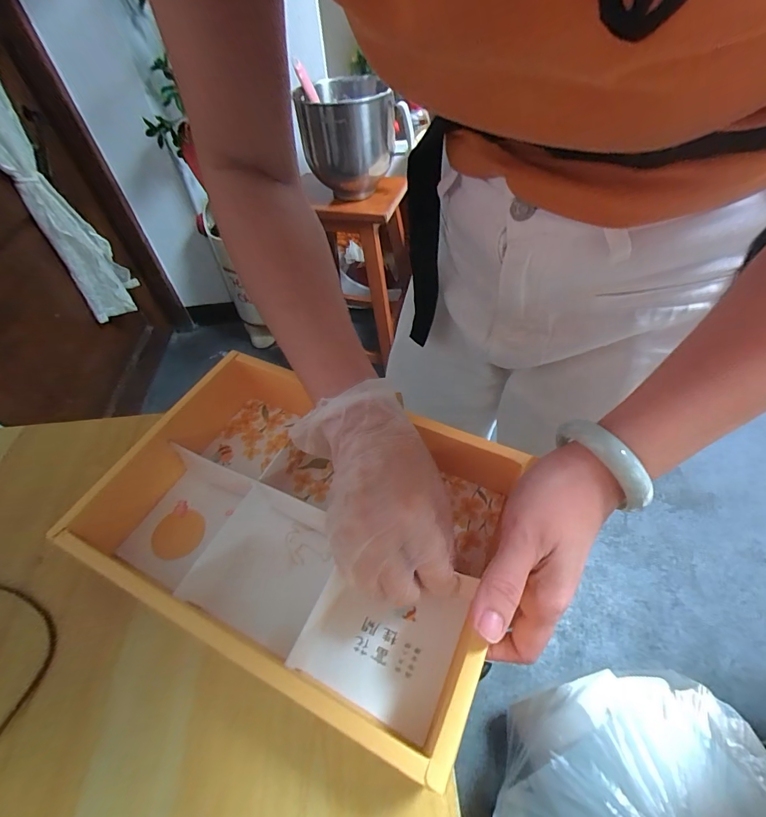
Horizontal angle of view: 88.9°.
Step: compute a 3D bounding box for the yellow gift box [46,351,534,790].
[{"bbox_3d":[-0.042,0.063,0.272,0.259,0.060,0.206,19,55,17],"label":"yellow gift box"}]

